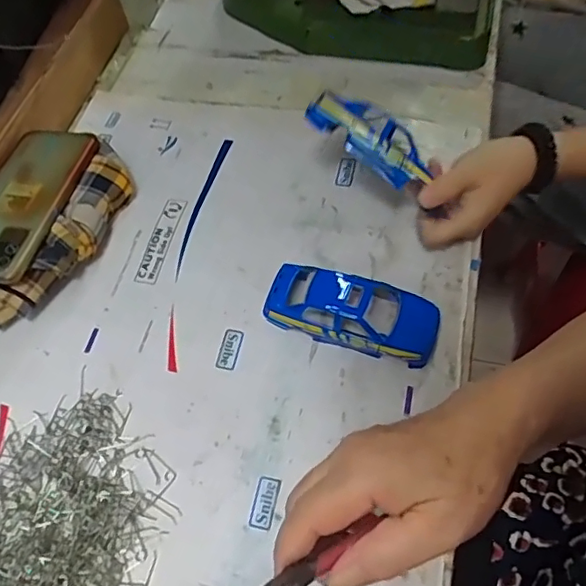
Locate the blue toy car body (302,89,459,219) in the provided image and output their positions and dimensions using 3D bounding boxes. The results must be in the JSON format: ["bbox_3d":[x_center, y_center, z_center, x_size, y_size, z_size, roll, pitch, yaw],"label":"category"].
[{"bbox_3d":[0.062,-0.121,0.438,0.105,0.028,0.037,37,65,0],"label":"blue toy car body"}]

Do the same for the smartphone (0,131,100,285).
[{"bbox_3d":[-0.227,-0.079,0.469,0.073,0.011,0.163,11,59,9],"label":"smartphone"}]

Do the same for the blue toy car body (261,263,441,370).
[{"bbox_3d":[0.045,0.014,0.426,0.127,0.040,0.049,14,59,12],"label":"blue toy car body"}]

